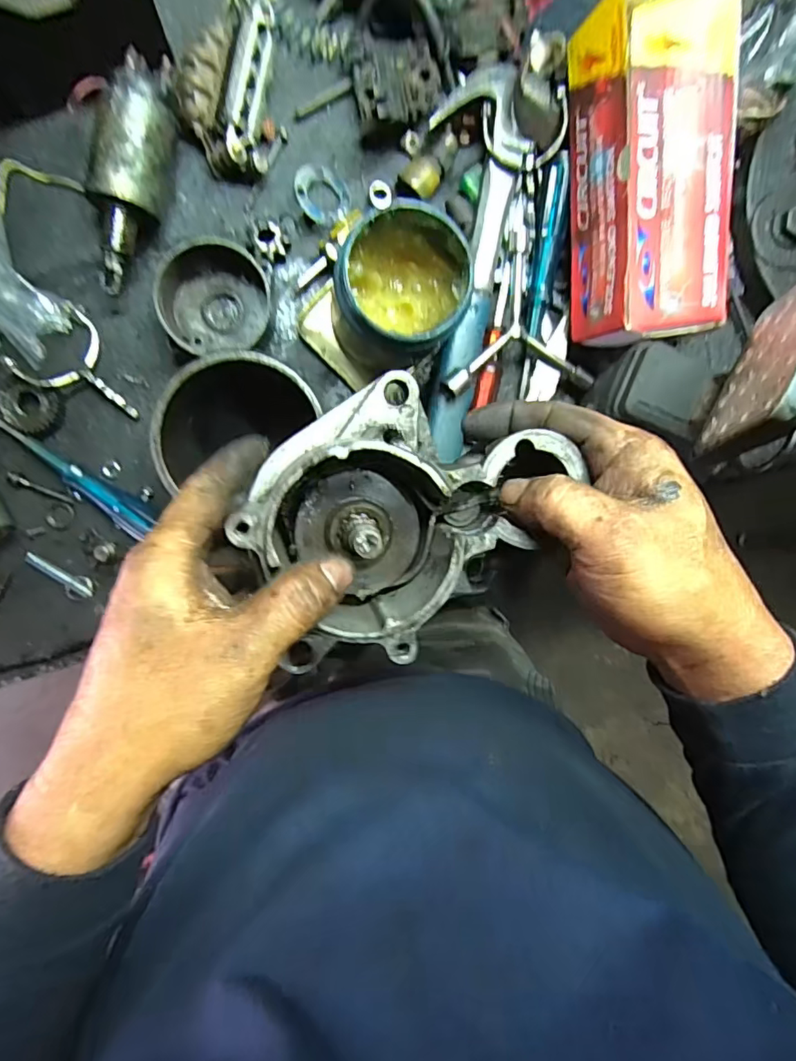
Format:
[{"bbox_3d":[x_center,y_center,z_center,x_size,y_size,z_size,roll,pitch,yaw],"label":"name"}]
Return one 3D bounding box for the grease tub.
[{"bbox_3d":[0.001,-0.166,0.396,0.080,0.107,0.086,0,93,-6],"label":"grease tub"}]

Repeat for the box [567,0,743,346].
[{"bbox_3d":[0.174,-0.247,0.380,0.086,0.073,0.218,-6,94,-6],"label":"box"}]

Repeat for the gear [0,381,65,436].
[{"bbox_3d":[-0.282,-0.093,0.418,0.043,0.008,0.039,5,107,-23],"label":"gear"}]

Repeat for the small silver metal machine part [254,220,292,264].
[{"bbox_3d":[-0.096,-0.221,0.416,0.026,0.011,0.027,0,93,-6],"label":"small silver metal machine part"}]

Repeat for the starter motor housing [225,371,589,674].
[{"bbox_3d":[0.007,-0.012,0.265,0.146,0.070,0.119,-27,95,-4],"label":"starter motor housing"}]

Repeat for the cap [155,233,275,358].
[{"bbox_3d":[-0.136,-0.175,0.409,0.084,0.041,0.076,-11,94,-5],"label":"cap"}]

